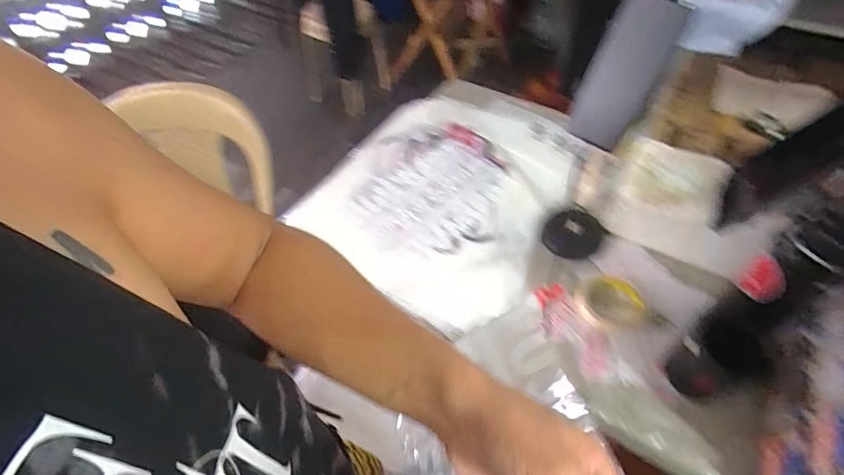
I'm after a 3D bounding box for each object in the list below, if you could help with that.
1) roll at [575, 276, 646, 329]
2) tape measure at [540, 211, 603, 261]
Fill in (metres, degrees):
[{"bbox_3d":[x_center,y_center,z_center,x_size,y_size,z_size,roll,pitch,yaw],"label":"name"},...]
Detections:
[{"bbox_3d":[0.288,0.095,0.647,0.097,0.017,0.081,-4,52,-3],"label":"roll"},{"bbox_3d":[0.257,-0.008,0.717,0.092,0.034,0.078,20,54,15],"label":"tape measure"}]

